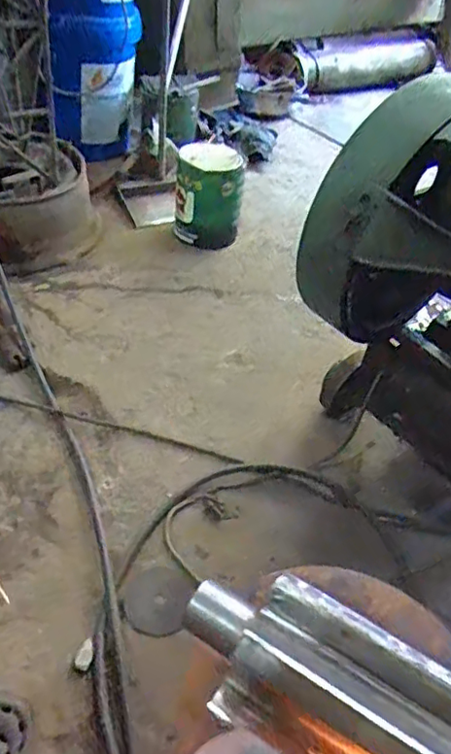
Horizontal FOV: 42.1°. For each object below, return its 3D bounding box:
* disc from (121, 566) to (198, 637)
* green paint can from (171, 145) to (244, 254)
[{"bbox_3d":[-0.092,0.301,0.795,0.088,0.004,0.093,-3,48,3],"label":"disc"},{"bbox_3d":[-0.039,-0.452,1.435,0.156,0.196,0.146,6,45,1],"label":"green paint can"}]

